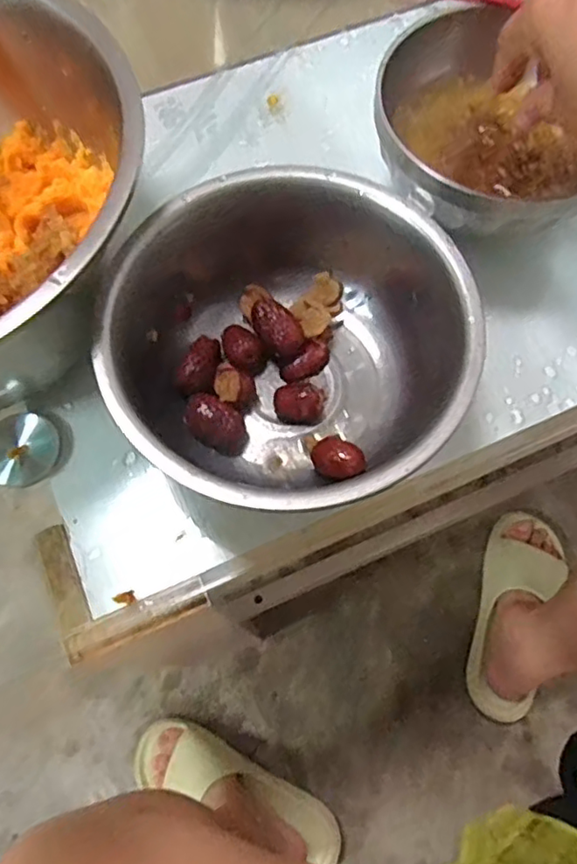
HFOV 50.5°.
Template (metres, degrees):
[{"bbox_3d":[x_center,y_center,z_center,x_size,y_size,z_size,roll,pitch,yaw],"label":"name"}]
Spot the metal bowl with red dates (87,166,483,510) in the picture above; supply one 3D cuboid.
[{"bbox_3d":[0.003,-0.042,0.331,0.175,0.075,0.174,0,69,1],"label":"metal bowl with red dates"}]

